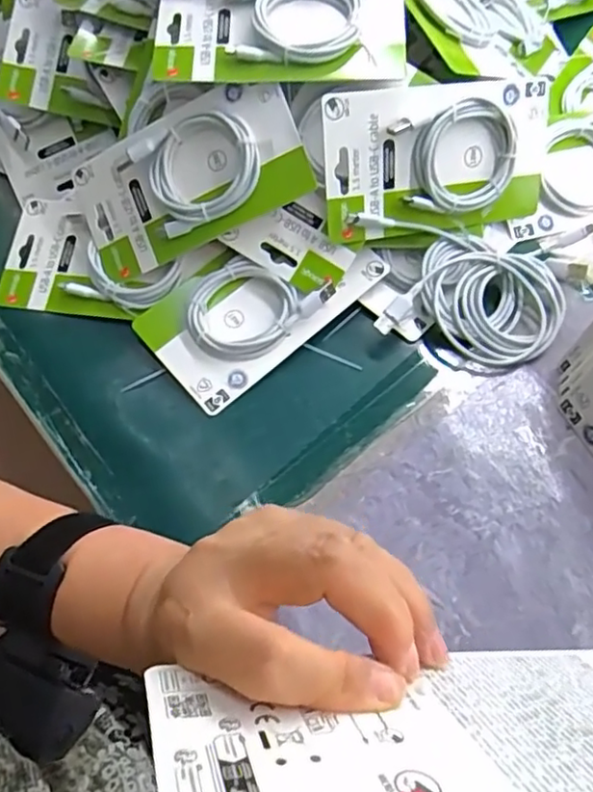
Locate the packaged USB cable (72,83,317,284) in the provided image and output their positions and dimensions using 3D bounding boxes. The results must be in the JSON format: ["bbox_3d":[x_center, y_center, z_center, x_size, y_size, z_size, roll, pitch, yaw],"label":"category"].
[{"bbox_3d":[-0.084,-0.160,0.464,0.178,0.018,0.094,-21,89,18],"label":"packaged USB cable"}]

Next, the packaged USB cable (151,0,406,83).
[{"bbox_3d":[-0.013,-0.262,0.451,0.178,0.023,0.082,0,74,3],"label":"packaged USB cable"}]

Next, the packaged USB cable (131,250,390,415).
[{"bbox_3d":[-0.027,-0.074,0.475,0.174,0.028,0.097,-35,67,-17],"label":"packaged USB cable"}]

